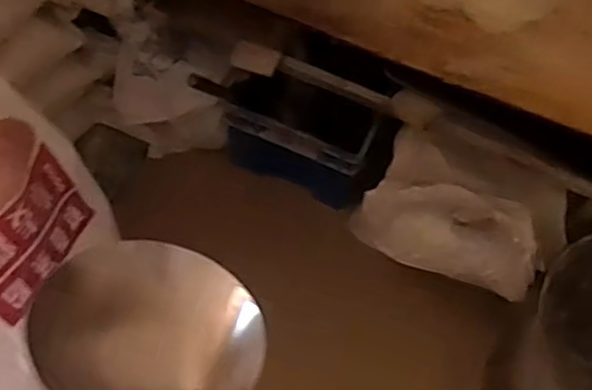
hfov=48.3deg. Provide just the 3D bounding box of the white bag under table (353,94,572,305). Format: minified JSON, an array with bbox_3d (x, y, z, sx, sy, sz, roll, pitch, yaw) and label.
[{"bbox_3d":[0.350,0.023,1.408,0.404,0.285,0.191,32,64,15],"label":"white bag under table"}]

